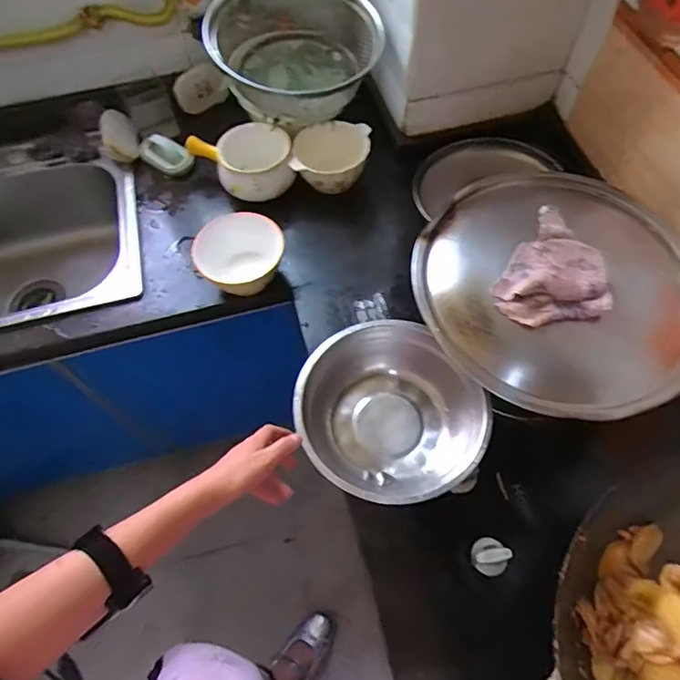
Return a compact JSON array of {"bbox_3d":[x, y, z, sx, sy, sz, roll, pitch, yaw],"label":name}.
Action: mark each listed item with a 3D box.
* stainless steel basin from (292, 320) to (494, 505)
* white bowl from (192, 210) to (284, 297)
[{"bbox_3d":[0.057,0.097,0.637,0.207,0.083,0.220,-1,62,2],"label":"stainless steel basin"},{"bbox_3d":[-0.147,-0.123,0.768,0.130,0.090,0.103,-19,63,-8],"label":"white bowl"}]

